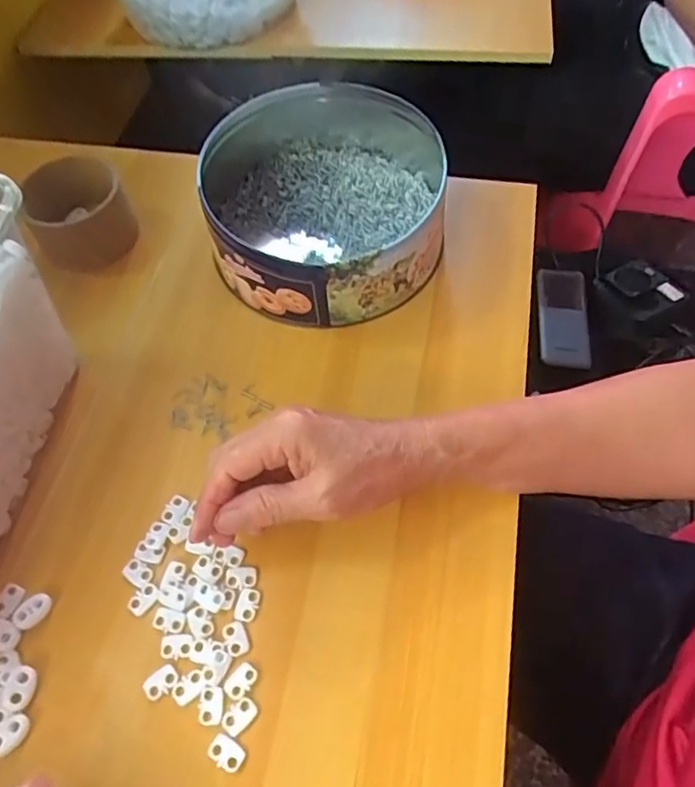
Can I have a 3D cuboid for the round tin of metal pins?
[{"bbox_3d":[-0.017,-0.157,0.489,0.187,0.070,0.212,-10,58,-3],"label":"round tin of metal pins"}]

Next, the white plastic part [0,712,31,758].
[{"bbox_3d":[-0.183,0.184,0.330,0.015,0.004,0.022,34,65,21],"label":"white plastic part"}]

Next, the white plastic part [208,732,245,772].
[{"bbox_3d":[-0.063,0.188,0.320,0.019,0.004,0.013,28,63,18],"label":"white plastic part"}]

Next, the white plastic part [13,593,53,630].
[{"bbox_3d":[-0.188,0.128,0.365,0.016,0.004,0.022,39,68,23],"label":"white plastic part"}]

